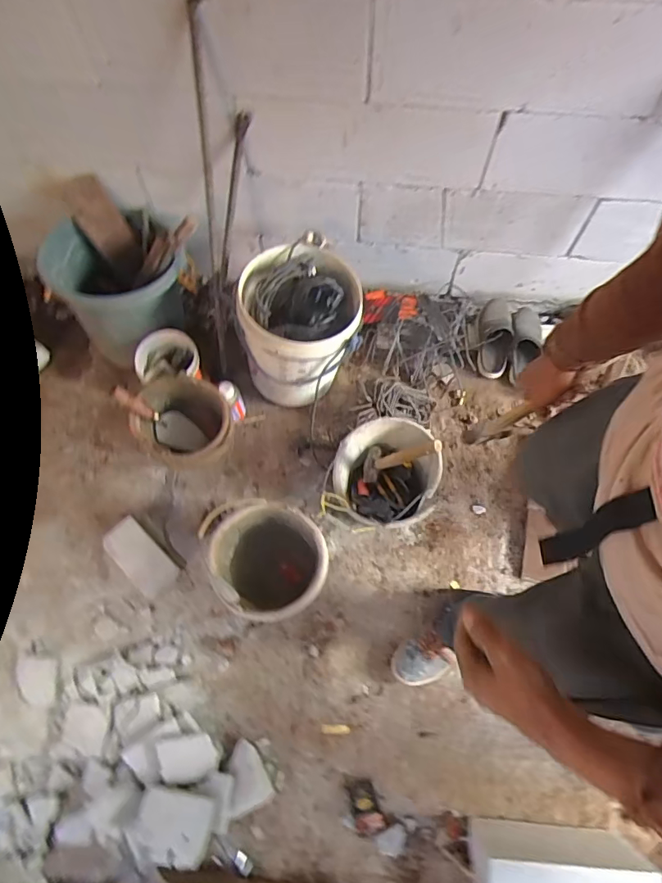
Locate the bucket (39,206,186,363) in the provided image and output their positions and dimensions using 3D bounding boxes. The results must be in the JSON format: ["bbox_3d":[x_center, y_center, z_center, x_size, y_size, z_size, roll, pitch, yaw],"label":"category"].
[{"bbox_3d":[-0.577,-0.439,1.402,0.324,0.328,0.329,0,67,1],"label":"bucket"}]

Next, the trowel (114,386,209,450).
[{"bbox_3d":[-0.450,-0.055,1.279,0.049,0.287,0.091,-1,61,40],"label":"trowel"}]

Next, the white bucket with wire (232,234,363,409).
[{"bbox_3d":[-0.074,-0.324,1.364,0.313,0.396,0.355,5,67,3],"label":"white bucket with wire"}]

